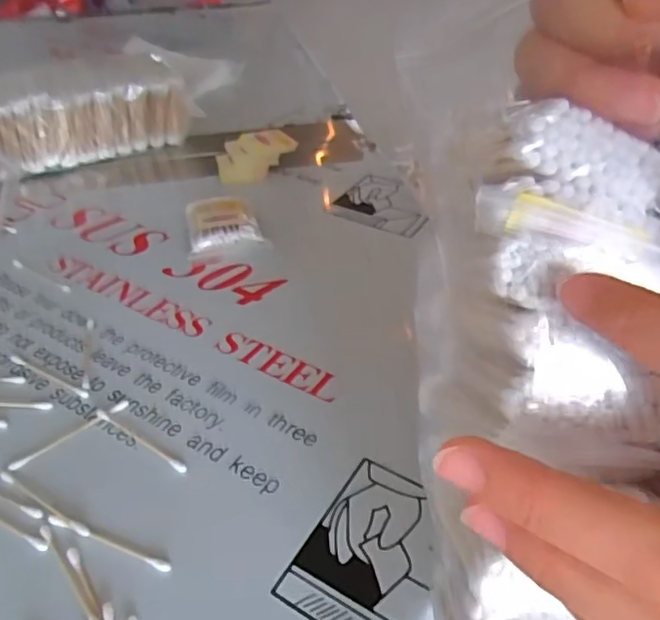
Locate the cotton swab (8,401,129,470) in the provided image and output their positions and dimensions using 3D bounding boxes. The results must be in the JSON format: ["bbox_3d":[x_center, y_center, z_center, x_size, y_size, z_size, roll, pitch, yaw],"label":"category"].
[{"bbox_3d":[-0.149,0.070,0.354,0.070,0.005,0.008,-31,46,-32],"label":"cotton swab"}]

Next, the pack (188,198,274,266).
[{"bbox_3d":[-0.092,-0.073,0.519,0.061,0.022,0.076,-15,39,-15],"label":"pack"}]

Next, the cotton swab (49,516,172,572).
[{"bbox_3d":[-0.108,0.111,0.298,0.071,0.004,0.005,13,40,19],"label":"cotton swab"}]

